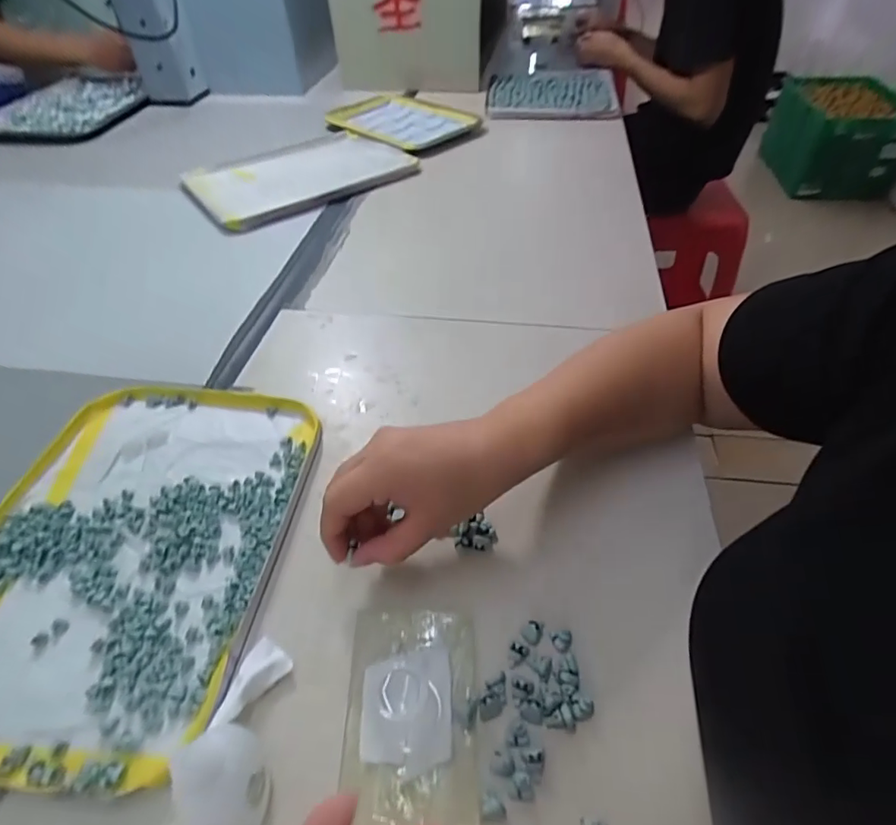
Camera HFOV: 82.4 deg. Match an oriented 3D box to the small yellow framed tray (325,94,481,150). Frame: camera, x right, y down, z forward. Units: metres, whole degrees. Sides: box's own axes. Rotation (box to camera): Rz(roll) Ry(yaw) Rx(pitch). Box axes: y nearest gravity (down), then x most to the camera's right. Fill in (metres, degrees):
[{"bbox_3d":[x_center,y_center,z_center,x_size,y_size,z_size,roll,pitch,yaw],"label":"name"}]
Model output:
[{"bbox_3d":[-0.086,-0.519,0.912,0.275,0.023,0.196,33,56,30],"label":"small yellow framed tray"}]

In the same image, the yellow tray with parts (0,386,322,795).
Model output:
[{"bbox_3d":[-0.216,0.084,0.350,0.205,0.013,0.273,4,46,7],"label":"yellow tray with parts"}]

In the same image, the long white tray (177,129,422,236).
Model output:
[{"bbox_3d":[-0.230,-0.363,0.778,0.311,0.023,0.233,-31,52,-24],"label":"long white tray"}]

